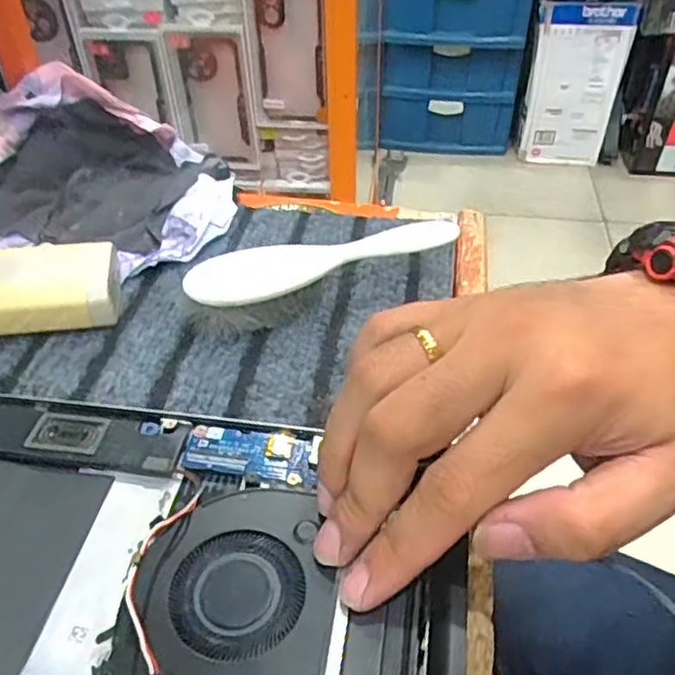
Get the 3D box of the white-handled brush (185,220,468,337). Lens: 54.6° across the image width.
[{"bbox_3d":[-0.005,-0.034,0.338,0.143,0.025,0.037,-16,44,-16],"label":"white-handled brush"}]

